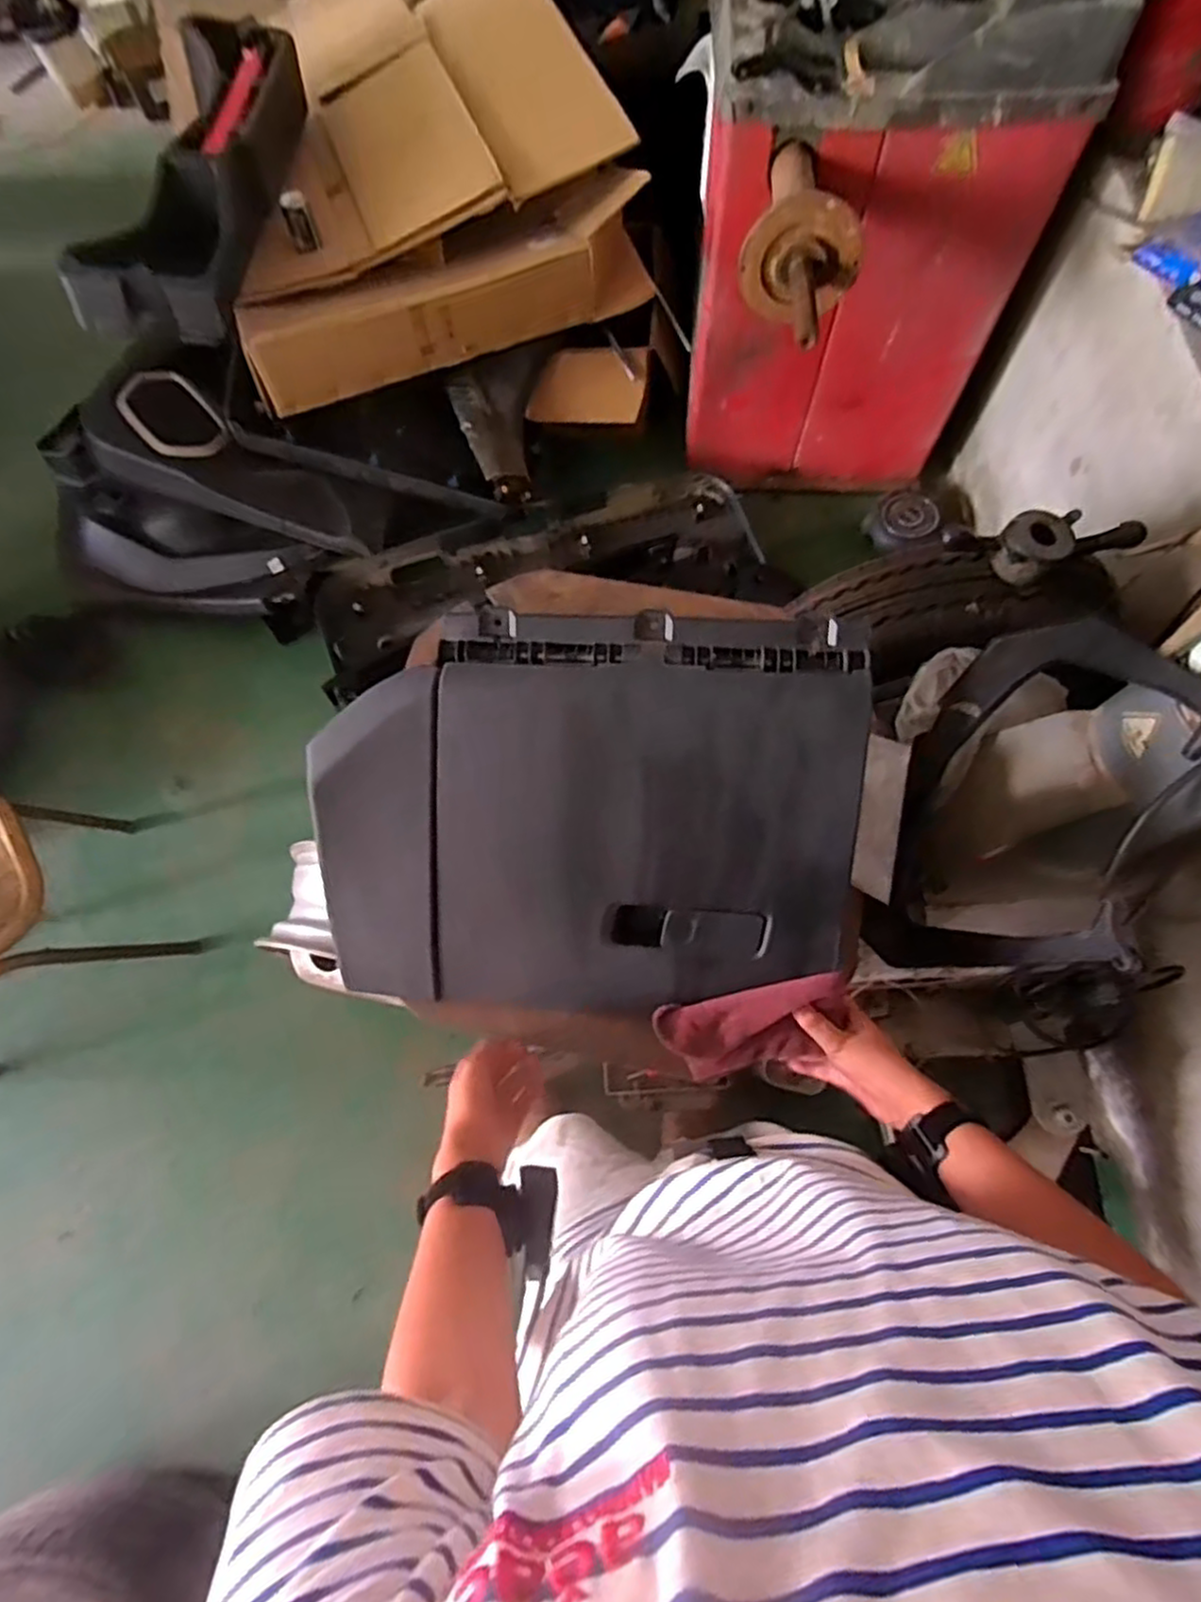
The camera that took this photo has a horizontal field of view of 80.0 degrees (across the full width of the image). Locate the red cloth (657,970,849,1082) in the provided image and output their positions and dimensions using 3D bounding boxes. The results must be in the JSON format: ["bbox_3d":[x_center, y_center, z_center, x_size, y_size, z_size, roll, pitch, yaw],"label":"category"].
[{"bbox_3d":[0.135,0.208,0.649,0.163,0.083,0.066,-10,69,-2],"label":"red cloth"}]

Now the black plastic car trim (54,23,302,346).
[{"bbox_3d":[-0.681,-1.076,1.232,0.221,0.143,0.648,7,70,5],"label":"black plastic car trim"}]

